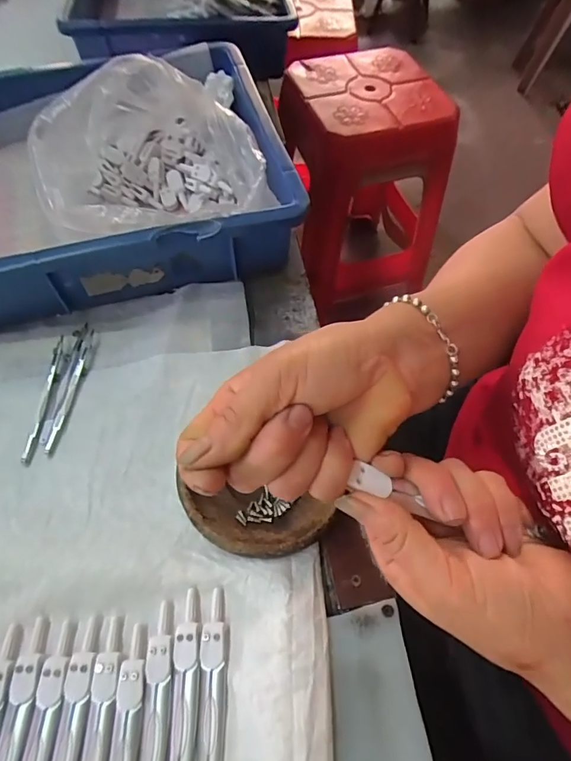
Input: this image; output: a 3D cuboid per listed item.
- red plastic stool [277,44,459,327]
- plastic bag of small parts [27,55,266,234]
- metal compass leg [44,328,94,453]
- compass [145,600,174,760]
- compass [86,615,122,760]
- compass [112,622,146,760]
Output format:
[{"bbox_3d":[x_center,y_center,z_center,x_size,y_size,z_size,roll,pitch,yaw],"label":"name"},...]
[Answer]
[{"bbox_3d":[0.152,-0.433,1.041,0.325,0.438,0.340,-17,61,-11],"label":"red plastic stool"},{"bbox_3d":[-0.117,-0.197,0.414,0.178,0.108,0.176,-8,60,-6],"label":"plastic bag of small parts"},{"bbox_3d":[-0.170,0.004,0.361,0.008,0.007,0.110,6,59,2],"label":"metal compass leg"},{"bbox_3d":[-0.070,0.193,0.248,0.014,0.005,0.126,-4,59,-3],"label":"compass"},{"bbox_3d":[-0.101,0.200,0.244,0.014,0.006,0.127,-1,59,-2],"label":"compass"},{"bbox_3d":[-0.086,0.203,0.242,0.014,0.006,0.126,-2,59,-3],"label":"compass"}]

